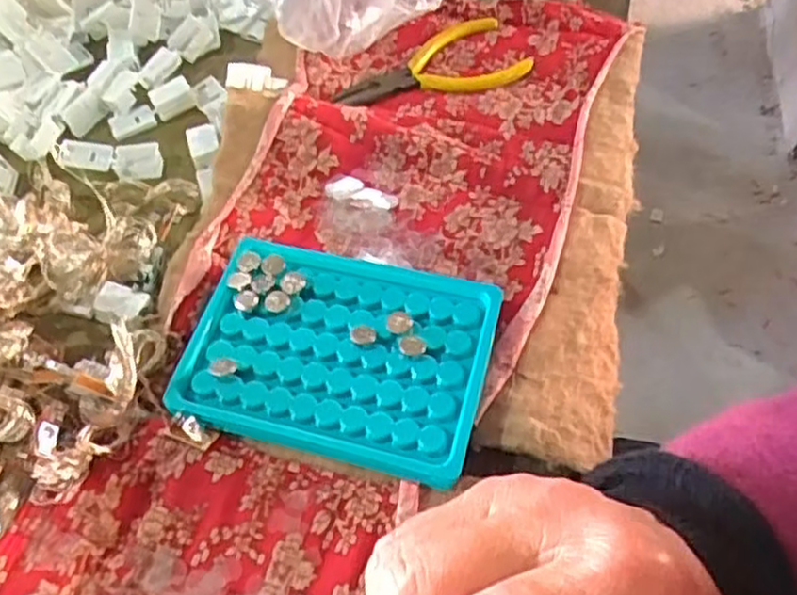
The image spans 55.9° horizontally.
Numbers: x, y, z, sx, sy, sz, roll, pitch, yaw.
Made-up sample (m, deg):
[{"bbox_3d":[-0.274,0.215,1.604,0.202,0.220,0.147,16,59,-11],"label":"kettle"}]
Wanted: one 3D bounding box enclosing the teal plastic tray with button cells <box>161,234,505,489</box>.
[{"bbox_3d":[-0.027,0.025,0.344,0.131,0.024,0.094,12,57,10],"label":"teal plastic tray with button cells"}]

